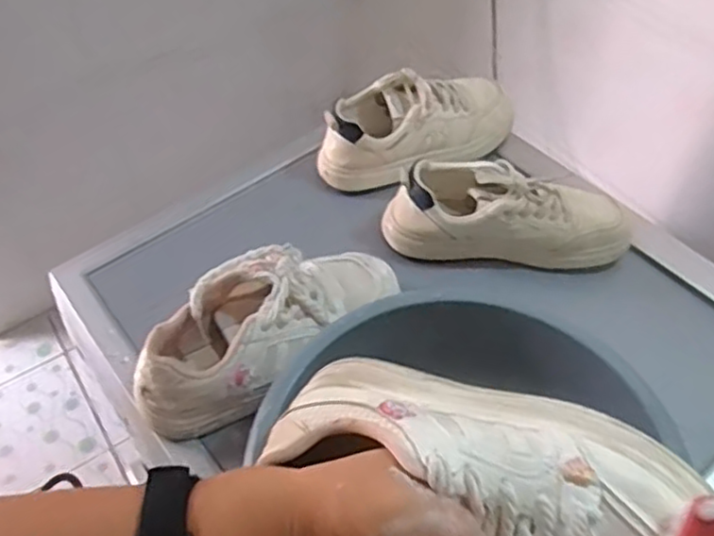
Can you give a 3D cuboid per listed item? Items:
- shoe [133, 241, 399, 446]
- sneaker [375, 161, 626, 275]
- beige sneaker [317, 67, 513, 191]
[{"bbox_3d":[-0.079,0.046,0.593,0.251,0.093,0.100,-32,56,-24],"label":"shoe"},{"bbox_3d":[0.152,-0.060,0.693,0.248,0.089,0.082,1,49,2],"label":"sneaker"},{"bbox_3d":[0.070,-0.171,0.776,0.240,0.086,0.090,-17,51,-14],"label":"beige sneaker"}]

